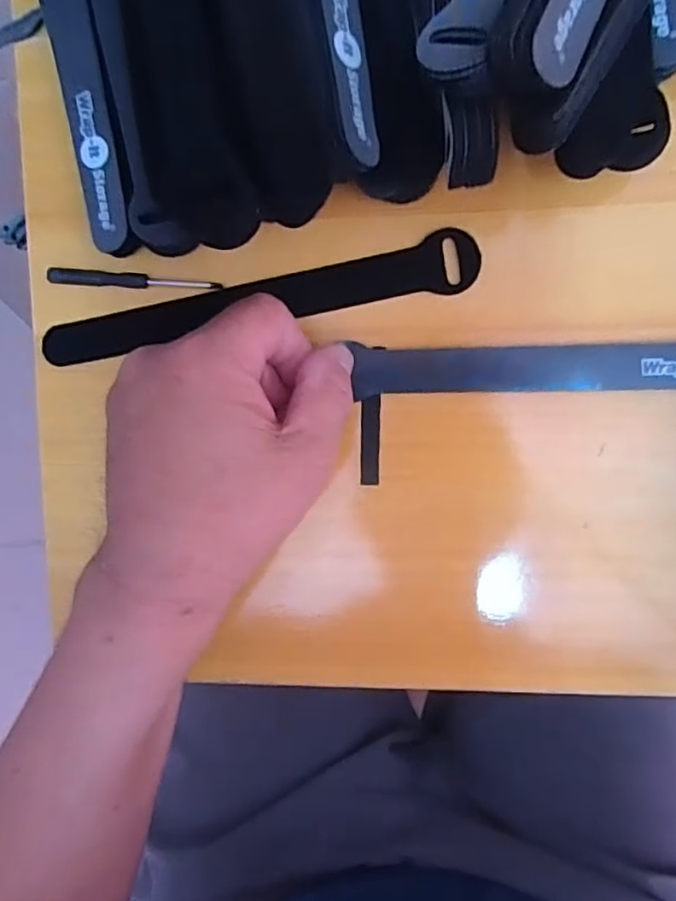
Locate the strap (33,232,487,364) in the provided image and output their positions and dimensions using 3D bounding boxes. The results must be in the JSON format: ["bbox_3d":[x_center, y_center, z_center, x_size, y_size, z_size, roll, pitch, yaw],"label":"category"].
[{"bbox_3d":[-0.038,-0.067,0.278,0.198,0.008,0.024,-9,95,7],"label":"strap"}]

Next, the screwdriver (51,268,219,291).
[{"bbox_3d":[-0.092,-0.076,0.279,0.078,0.004,0.007,6,97,6],"label":"screwdriver"}]

